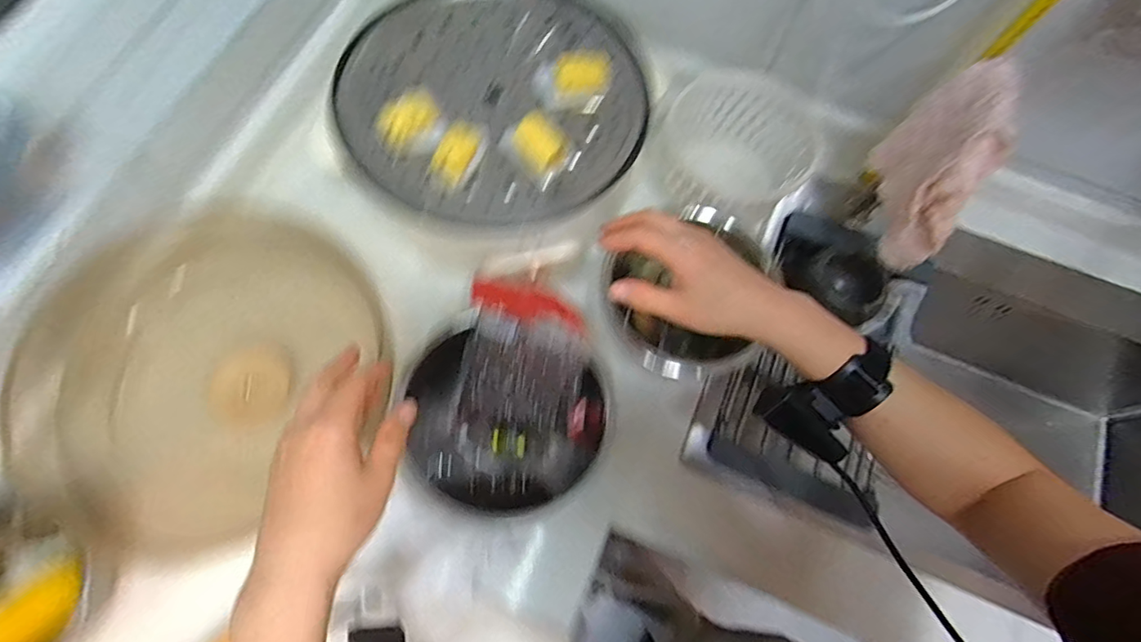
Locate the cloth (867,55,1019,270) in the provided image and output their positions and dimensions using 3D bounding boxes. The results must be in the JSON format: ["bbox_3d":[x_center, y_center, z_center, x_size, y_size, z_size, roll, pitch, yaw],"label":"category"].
[{"bbox_3d":[0.387,-0.162,0.586,0.066,0.191,0.135,10,70,1],"label":"cloth"}]

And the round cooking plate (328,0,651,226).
[{"bbox_3d":[-0.088,-0.260,0.620,0.335,0.049,0.314,1,70,-2],"label":"round cooking plate"}]

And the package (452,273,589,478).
[{"bbox_3d":[-0.049,0.065,0.605,0.148,0.043,0.204,9,92,-9],"label":"package"}]

